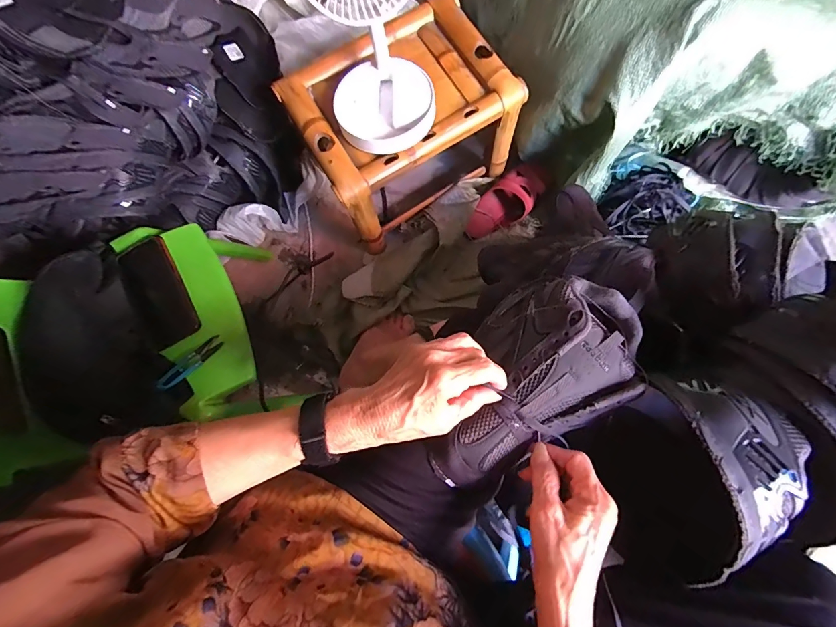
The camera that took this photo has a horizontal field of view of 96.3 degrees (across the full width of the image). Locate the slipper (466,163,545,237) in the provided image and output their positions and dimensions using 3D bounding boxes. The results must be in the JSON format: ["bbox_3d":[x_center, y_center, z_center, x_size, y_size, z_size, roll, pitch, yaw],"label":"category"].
[{"bbox_3d":[0.190,-0.237,0.815,0.196,0.059,0.094,-39,80,12],"label":"slipper"}]

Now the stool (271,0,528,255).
[{"bbox_3d":[-0.032,-0.364,0.729,0.358,0.203,0.290,-30,80,-4],"label":"stool"}]

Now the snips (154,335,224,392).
[{"bbox_3d":[-0.322,0.070,0.529,0.103,0.006,0.024,-41,81,-6],"label":"snips"}]

